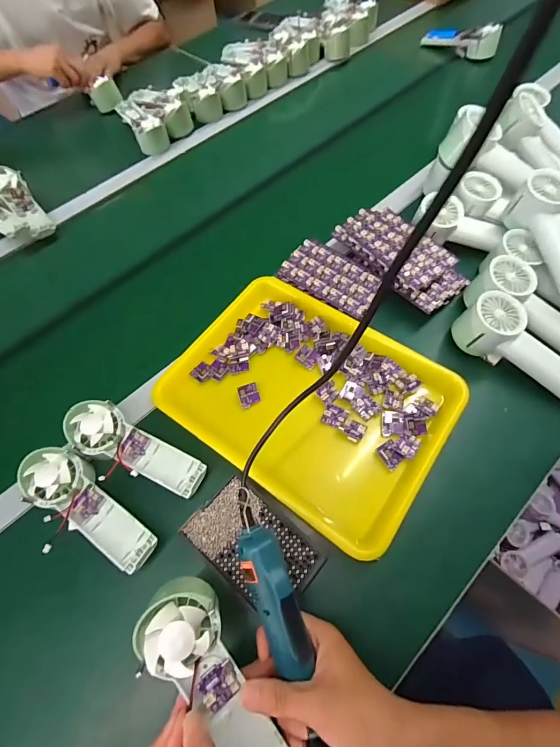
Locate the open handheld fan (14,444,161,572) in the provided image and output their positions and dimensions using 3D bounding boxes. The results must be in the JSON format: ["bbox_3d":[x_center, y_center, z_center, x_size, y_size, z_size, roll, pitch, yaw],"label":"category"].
[{"bbox_3d":[-0.216,0.145,0.404,0.184,0.028,0.066,25,67,16],"label":"open handheld fan"}]

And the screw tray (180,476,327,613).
[{"bbox_3d":[-0.028,0.184,0.391,0.134,0.021,0.093,39,71,21],"label":"screw tray"}]

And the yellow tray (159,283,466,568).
[{"bbox_3d":[0.035,0.026,0.467,0.335,0.035,0.253,32,69,18],"label":"yellow tray"}]

